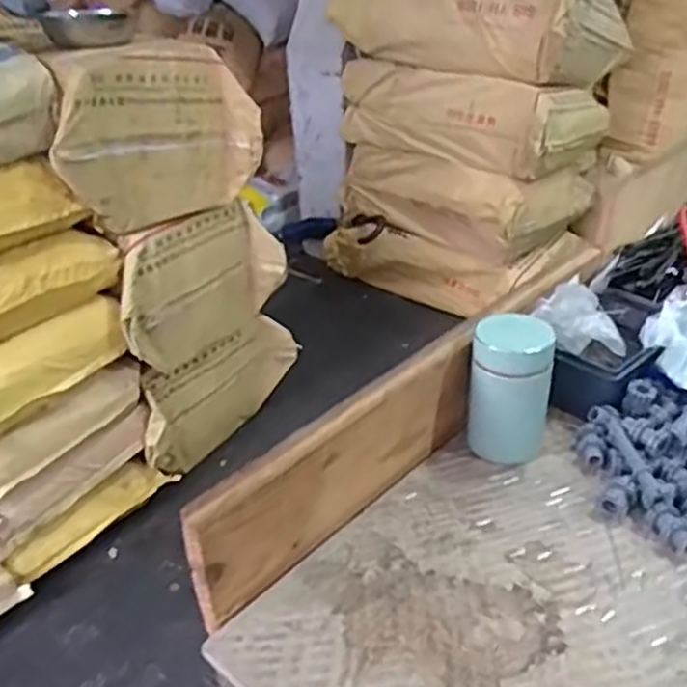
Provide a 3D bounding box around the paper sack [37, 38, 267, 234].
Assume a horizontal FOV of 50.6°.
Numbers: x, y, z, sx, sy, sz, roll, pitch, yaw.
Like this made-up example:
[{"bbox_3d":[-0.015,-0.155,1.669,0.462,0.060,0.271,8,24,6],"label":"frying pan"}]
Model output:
[{"bbox_3d":[-0.378,-0.406,1.433,0.423,0.324,0.139,-26,37,-32],"label":"paper sack"}]

